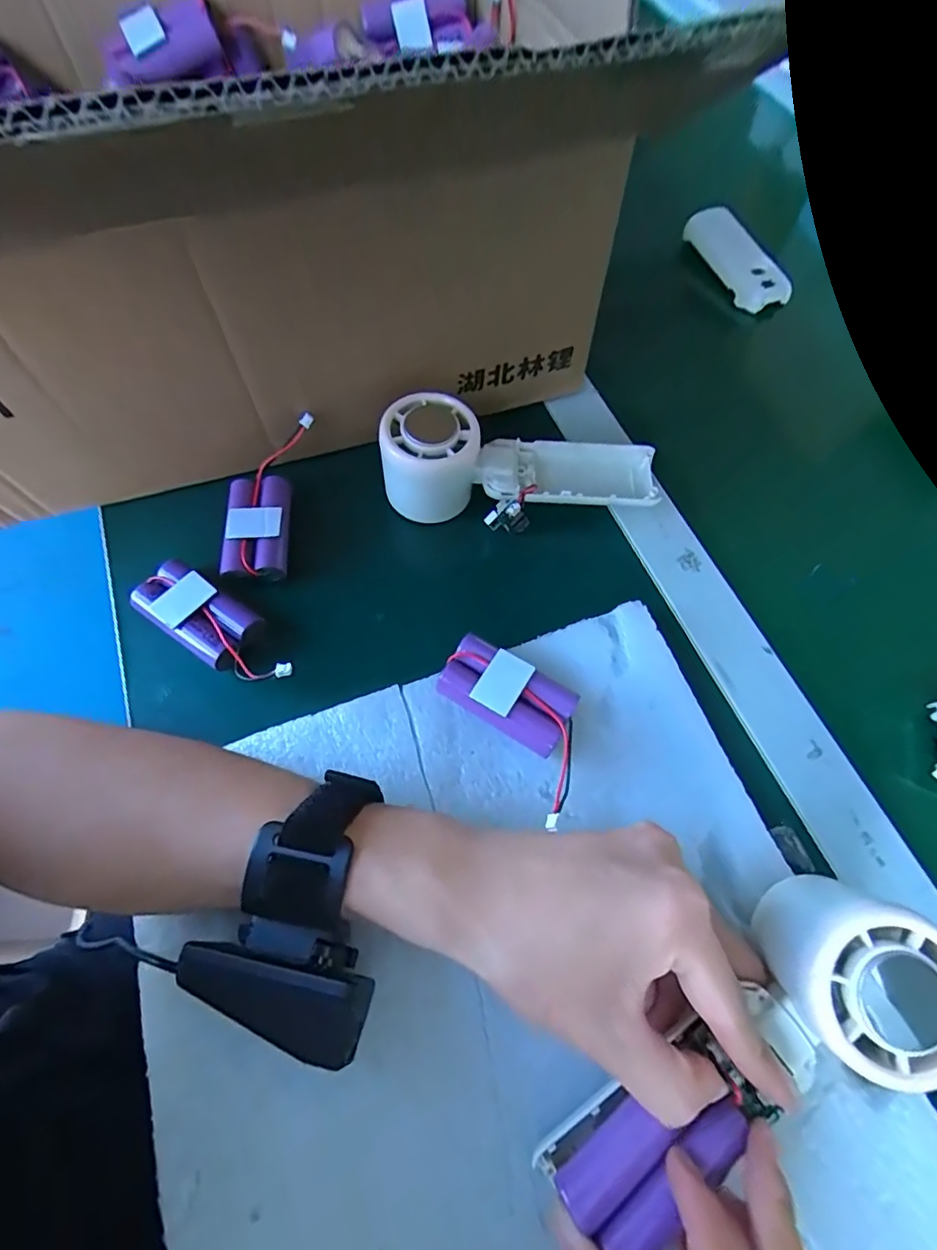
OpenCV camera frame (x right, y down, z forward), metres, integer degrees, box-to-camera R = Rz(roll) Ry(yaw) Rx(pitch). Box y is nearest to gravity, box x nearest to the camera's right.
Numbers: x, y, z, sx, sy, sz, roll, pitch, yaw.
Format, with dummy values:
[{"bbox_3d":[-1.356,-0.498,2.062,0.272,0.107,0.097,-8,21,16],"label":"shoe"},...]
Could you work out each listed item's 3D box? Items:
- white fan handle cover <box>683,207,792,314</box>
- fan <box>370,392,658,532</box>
[{"bbox_3d":[0.225,-0.308,0.460,0.041,0.027,0.102,-17,66,-10],"label":"white fan handle cover"},{"bbox_3d":[0.032,-0.093,0.326,0.165,0.052,0.070,5,64,2],"label":"fan"}]

